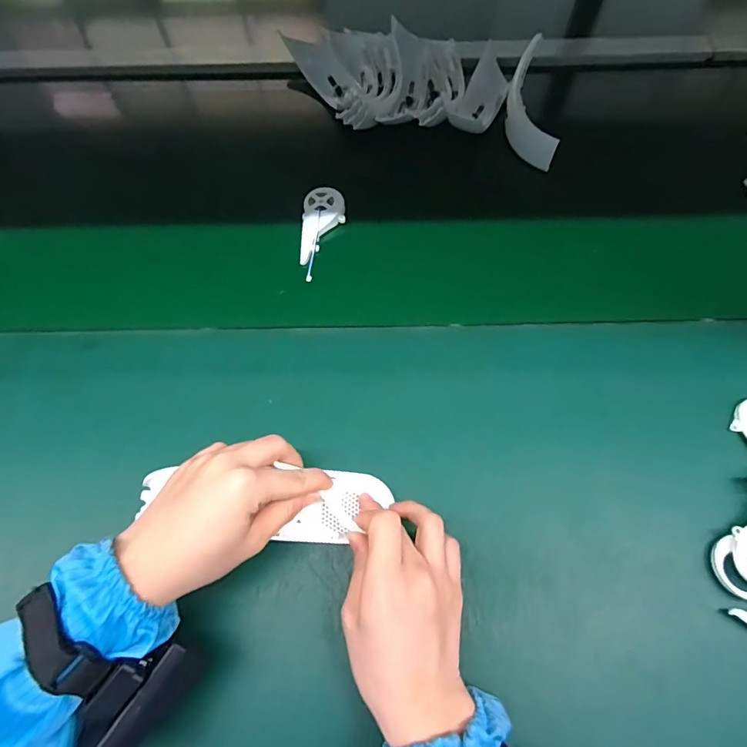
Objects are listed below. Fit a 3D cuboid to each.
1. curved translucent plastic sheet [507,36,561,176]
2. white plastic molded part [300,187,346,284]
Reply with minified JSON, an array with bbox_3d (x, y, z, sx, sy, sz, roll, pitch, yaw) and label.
[{"bbox_3d":[0.180,-0.320,0.522,0.042,0.046,0.179,1,66,0],"label":"curved translucent plastic sheet"},{"bbox_3d":[-0.055,-0.154,0.479,0.044,0.024,0.109,2,66,1],"label":"white plastic molded part"}]

